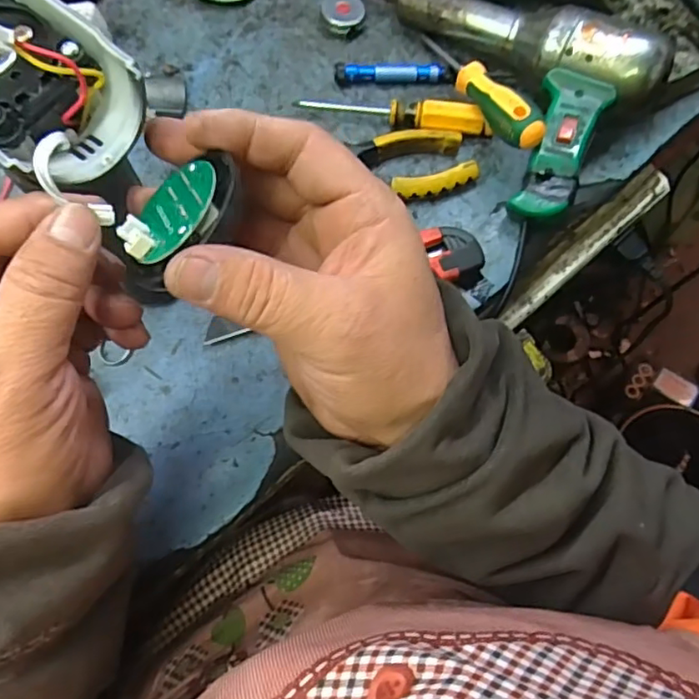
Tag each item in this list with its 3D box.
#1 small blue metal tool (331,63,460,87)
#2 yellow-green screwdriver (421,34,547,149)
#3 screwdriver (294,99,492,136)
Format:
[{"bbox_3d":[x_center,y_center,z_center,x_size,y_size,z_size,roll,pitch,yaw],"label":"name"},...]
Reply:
[{"bbox_3d":[0.035,-0.212,0.454,0.090,0.014,0.014,-3,69,0],"label":"small blue metal tool"},{"bbox_3d":[0.092,-0.190,0.420,0.022,0.024,0.137,-23,56,-7],"label":"yellow-green screwdriver"},{"bbox_3d":[0.034,-0.177,0.437,0.141,0.016,0.024,10,70,5],"label":"screwdriver"}]

